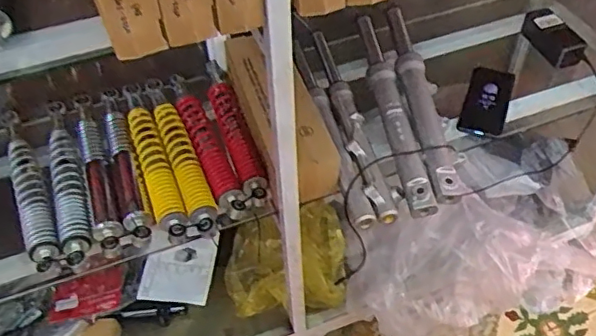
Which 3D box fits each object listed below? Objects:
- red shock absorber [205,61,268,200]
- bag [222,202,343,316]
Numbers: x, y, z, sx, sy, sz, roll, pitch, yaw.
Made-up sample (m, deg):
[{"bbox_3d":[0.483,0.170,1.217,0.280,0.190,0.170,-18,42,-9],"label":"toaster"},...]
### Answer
[{"bbox_3d":[-0.110,-0.069,0.972,0.045,0.044,0.323,-16,50,-12],"label":"red shock absorber"},{"bbox_3d":[-0.017,0.192,1.167,0.262,0.134,0.207,-21,51,-16],"label":"bag"}]

